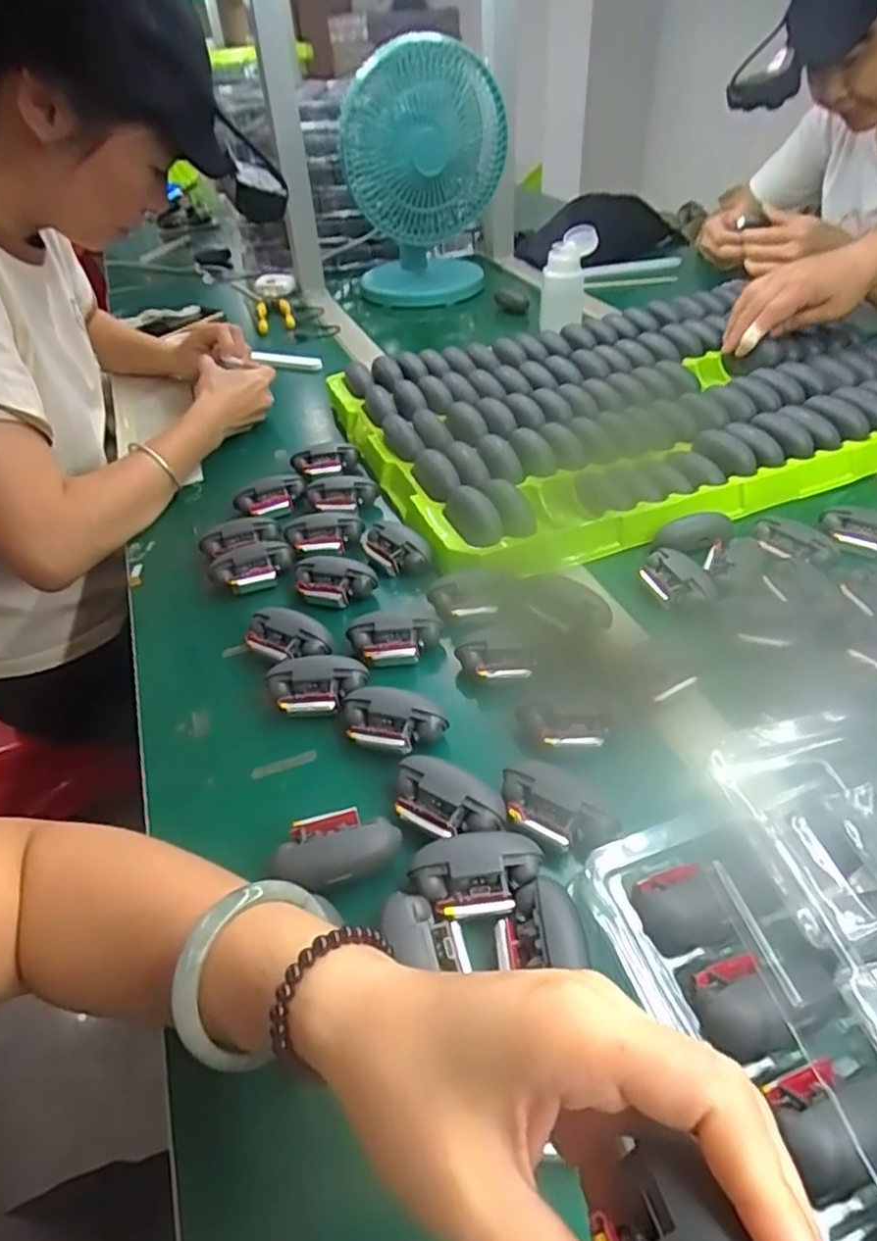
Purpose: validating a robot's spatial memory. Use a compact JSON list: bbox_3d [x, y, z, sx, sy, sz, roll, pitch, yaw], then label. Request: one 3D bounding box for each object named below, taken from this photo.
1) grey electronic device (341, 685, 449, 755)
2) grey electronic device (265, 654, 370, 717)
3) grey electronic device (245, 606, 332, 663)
[{"bbox_3d":[-0.028,0.061,0.403,0.061,0.024,0.034,9,44,15],"label":"grey electronic device"},{"bbox_3d":[-0.077,0.040,0.425,0.061,0.019,0.034,-4,42,0],"label":"grey electronic device"},{"bbox_3d":[-0.103,0.012,0.459,0.058,0.020,0.037,28,52,31],"label":"grey electronic device"}]

